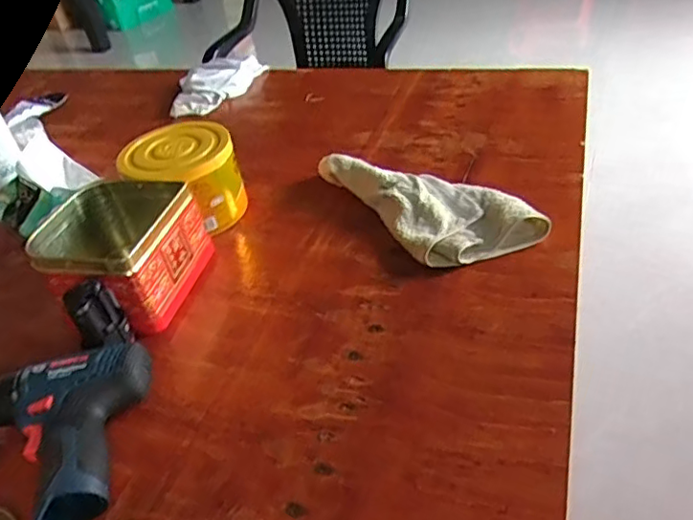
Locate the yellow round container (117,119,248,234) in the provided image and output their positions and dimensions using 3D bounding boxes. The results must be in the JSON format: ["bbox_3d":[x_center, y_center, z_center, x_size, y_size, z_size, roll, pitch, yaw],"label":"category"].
[{"bbox_3d":[-0.203,-0.099,0.722,0.129,0.105,0.133,-5,39,4],"label":"yellow round container"}]

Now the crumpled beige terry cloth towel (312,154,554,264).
[{"bbox_3d":[0.091,-0.078,0.689,0.139,0.036,0.278,-28,43,-23],"label":"crumpled beige terry cloth towel"}]

